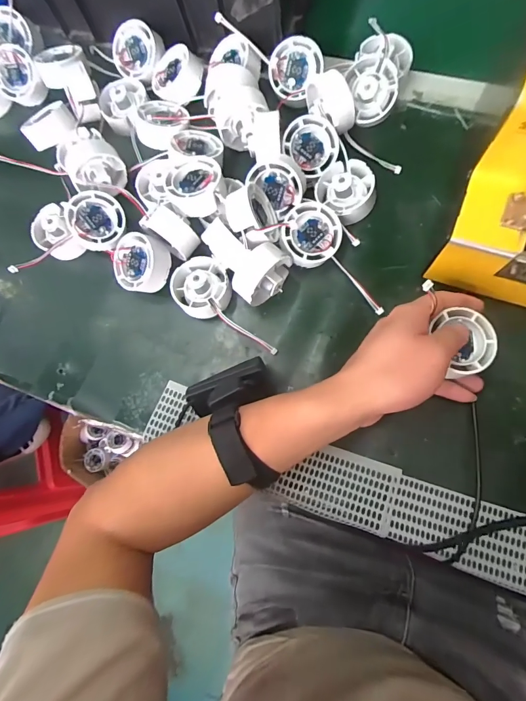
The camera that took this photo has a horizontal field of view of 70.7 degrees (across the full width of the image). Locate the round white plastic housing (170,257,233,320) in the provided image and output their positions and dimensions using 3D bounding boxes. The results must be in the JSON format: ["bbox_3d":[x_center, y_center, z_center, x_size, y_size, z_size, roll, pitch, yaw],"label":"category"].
[{"bbox_3d":[-0.060,-0.062,0.356,0.052,0.029,0.059,-33,77,0],"label":"round white plastic housing"}]

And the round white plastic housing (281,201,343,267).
[{"bbox_3d":[0.044,-0.106,0.345,0.052,0.020,0.058,10,91,-6],"label":"round white plastic housing"}]

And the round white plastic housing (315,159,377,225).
[{"bbox_3d":[0.082,-0.154,0.351,0.053,0.025,0.057,-1,79,7],"label":"round white plastic housing"}]

